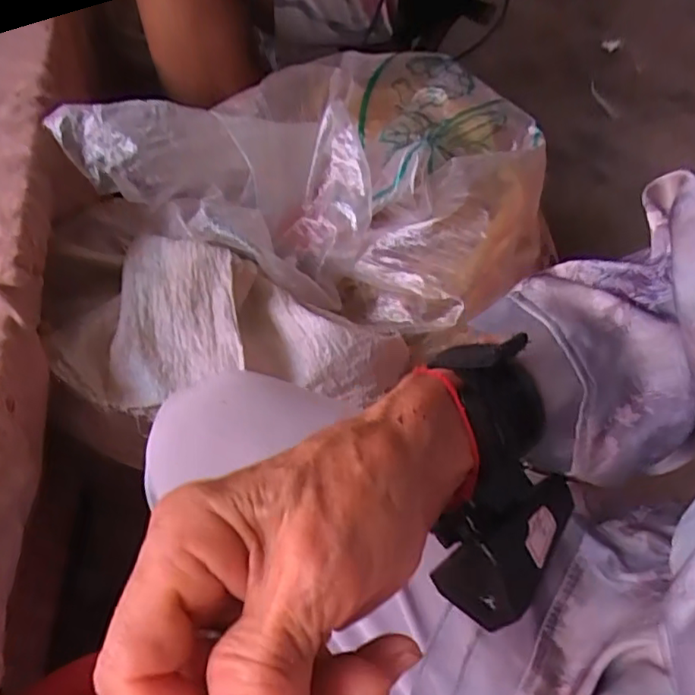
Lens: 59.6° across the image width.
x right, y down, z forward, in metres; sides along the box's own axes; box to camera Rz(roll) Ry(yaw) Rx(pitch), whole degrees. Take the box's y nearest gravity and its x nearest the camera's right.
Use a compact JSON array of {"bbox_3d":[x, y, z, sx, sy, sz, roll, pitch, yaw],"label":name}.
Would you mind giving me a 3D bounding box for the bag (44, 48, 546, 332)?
[{"bbox_3d":[-0.014,-0.171,0.600,0.394,0.148,0.326,19,54,12],"label":"bag"}]

